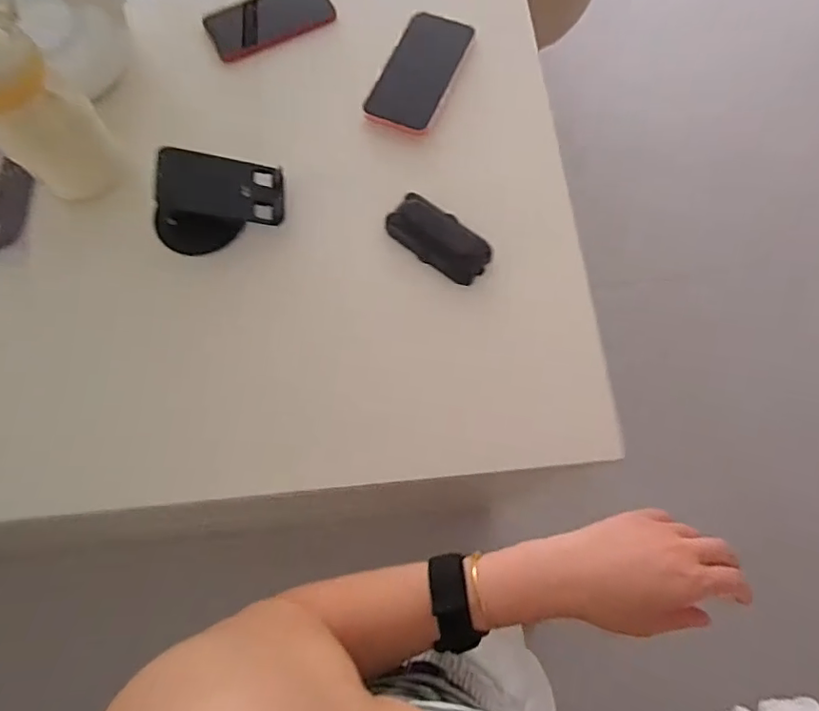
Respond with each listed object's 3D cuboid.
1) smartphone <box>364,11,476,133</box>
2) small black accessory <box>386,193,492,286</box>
[{"bbox_3d":[0.015,-0.323,0.615,0.079,0.014,0.160,20,74,7],"label":"smartphone"},{"bbox_3d":[0.030,-0.116,0.544,0.103,0.024,0.048,33,76,-2],"label":"small black accessory"}]

